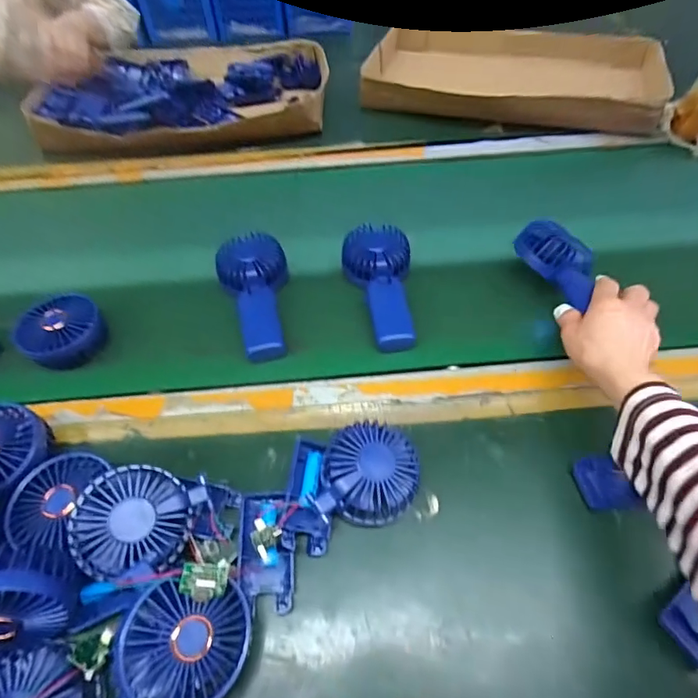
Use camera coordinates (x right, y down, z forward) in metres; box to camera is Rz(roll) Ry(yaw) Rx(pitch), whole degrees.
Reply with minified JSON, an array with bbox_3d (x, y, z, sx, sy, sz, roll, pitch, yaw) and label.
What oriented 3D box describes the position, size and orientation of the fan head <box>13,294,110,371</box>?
[{"bbox_3d":[-0.317,-0.019,0.494,0.081,0.033,0.080,-1,55,1],"label":"fan head"}]

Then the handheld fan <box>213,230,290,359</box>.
[{"bbox_3d":[-0.106,-0.064,0.520,0.080,0.036,0.168,-13,56,-7],"label":"handheld fan"}]

